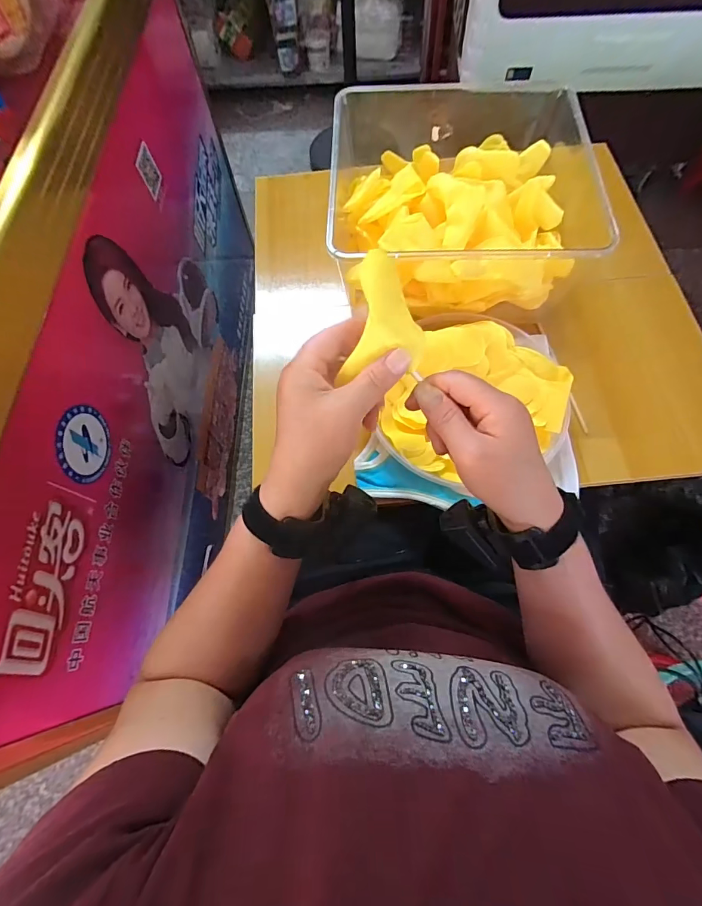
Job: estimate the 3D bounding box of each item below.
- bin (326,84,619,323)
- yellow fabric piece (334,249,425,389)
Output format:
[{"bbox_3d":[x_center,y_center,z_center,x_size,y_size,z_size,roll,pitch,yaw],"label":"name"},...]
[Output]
[{"bbox_3d":[0.132,-0.321,0.547,0.300,0.146,0.278,1,68,3],"label":"bin"},{"bbox_3d":[0.028,-0.091,0.287,0.053,0.014,0.087,8,103,-13],"label":"yellow fabric piece"}]

